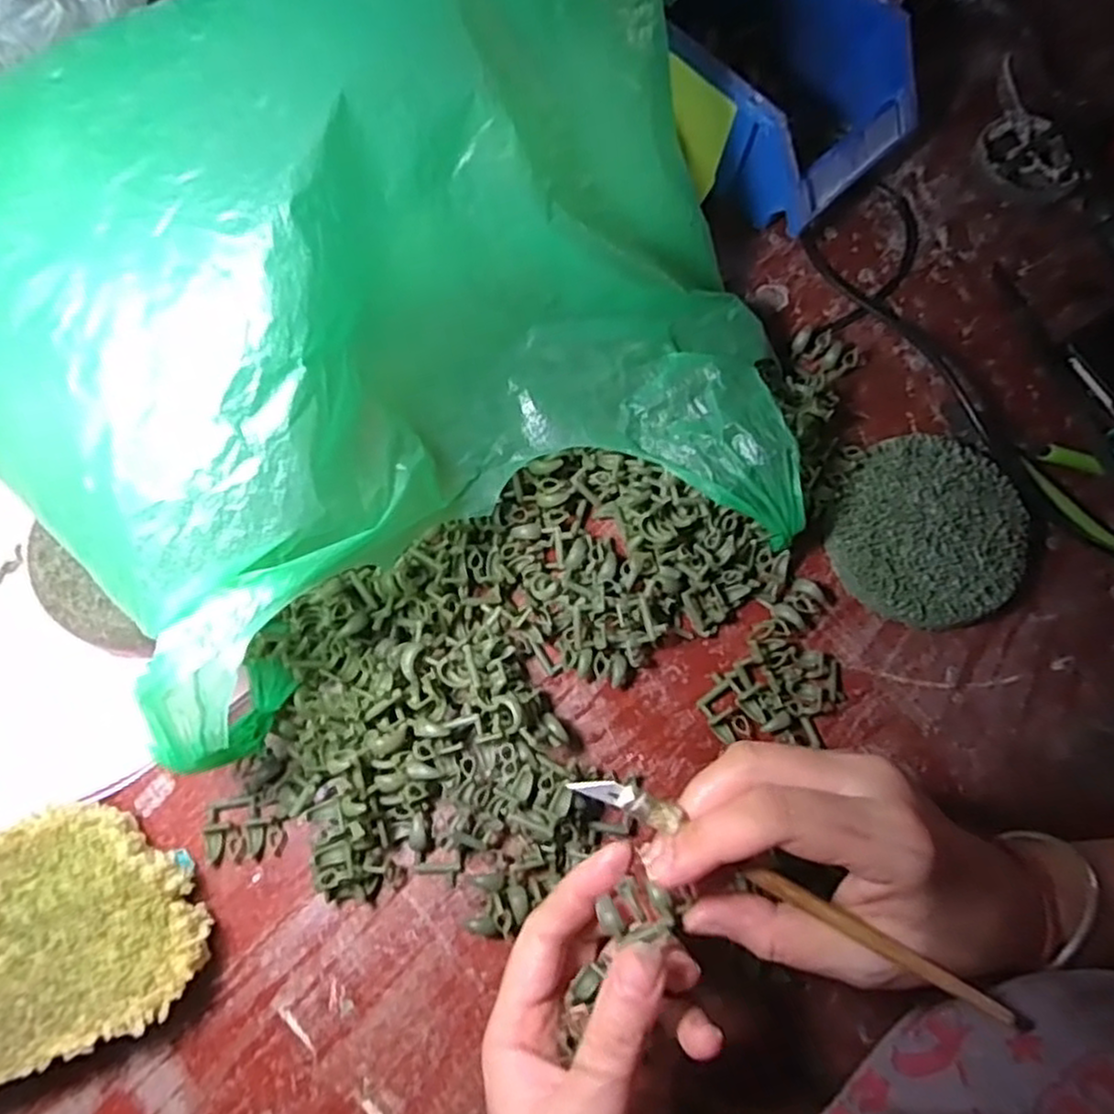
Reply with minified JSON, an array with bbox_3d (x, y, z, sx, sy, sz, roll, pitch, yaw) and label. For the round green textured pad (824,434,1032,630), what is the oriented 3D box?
[{"bbox_3d":[0.201,-0.015,0.394,0.098,0.019,0.102,1,74,-3],"label":"round green textured pad"}]

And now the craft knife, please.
[{"bbox_3d":[0.077,0.115,0.254,0.156,0.007,0.011,27,73,13],"label":"craft knife"}]

